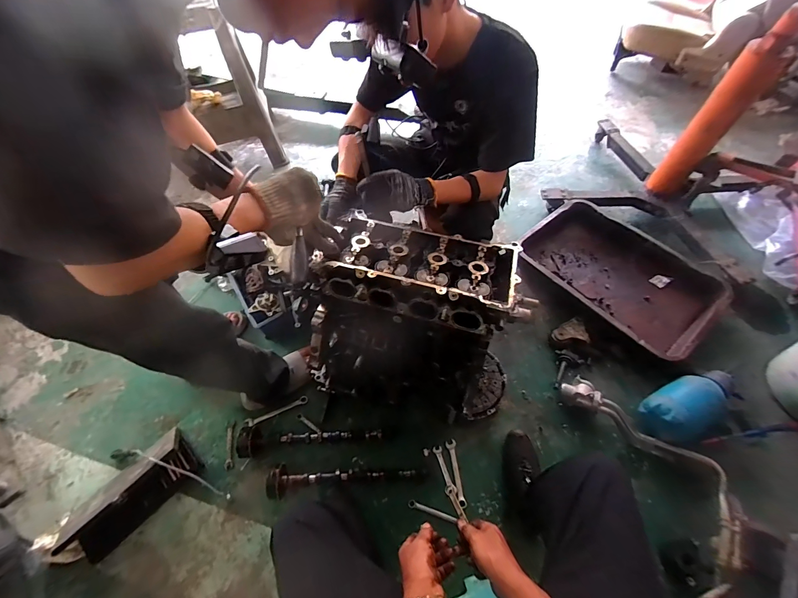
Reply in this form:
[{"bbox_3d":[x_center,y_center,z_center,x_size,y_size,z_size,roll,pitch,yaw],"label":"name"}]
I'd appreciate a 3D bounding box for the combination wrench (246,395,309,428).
[{"bbox_3d":[-0.397,0.366,1.122,0.205,0.013,0.029,-21,60,-10],"label":"combination wrench"}]

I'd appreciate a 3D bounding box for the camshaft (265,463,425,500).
[{"bbox_3d":[-0.150,0.495,0.976,0.445,0.069,0.084,-6,59,-1],"label":"camshaft"}]

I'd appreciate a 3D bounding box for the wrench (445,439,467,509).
[{"bbox_3d":[0.164,0.498,0.985,0.029,0.009,0.172,-8,60,-2],"label":"wrench"}]

